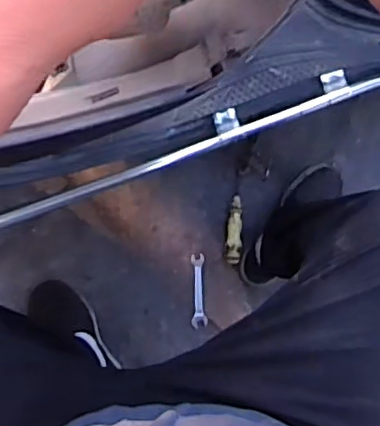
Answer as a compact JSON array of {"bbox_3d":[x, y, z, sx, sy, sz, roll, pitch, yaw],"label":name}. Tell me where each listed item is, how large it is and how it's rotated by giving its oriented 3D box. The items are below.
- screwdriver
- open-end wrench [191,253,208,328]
[{"bbox_3d":[0.088,0.007,1.138,0.029,0.025,0.178,7,83,-6],"label":"screwdriver"},{"bbox_3d":[0.017,0.146,1.127,0.028,0.005,0.134,0,84,-7],"label":"open-end wrench"}]

